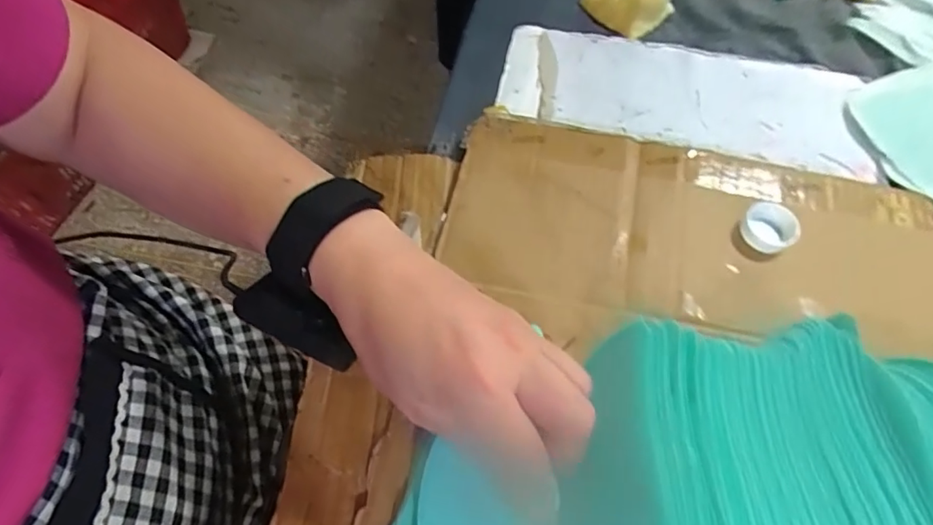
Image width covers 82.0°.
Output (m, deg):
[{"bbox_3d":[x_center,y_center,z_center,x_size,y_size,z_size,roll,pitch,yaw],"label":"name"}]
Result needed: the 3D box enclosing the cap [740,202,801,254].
[{"bbox_3d":[0.199,-0.022,0.354,0.033,0.015,0.033,1,59,-2],"label":"cap"}]

